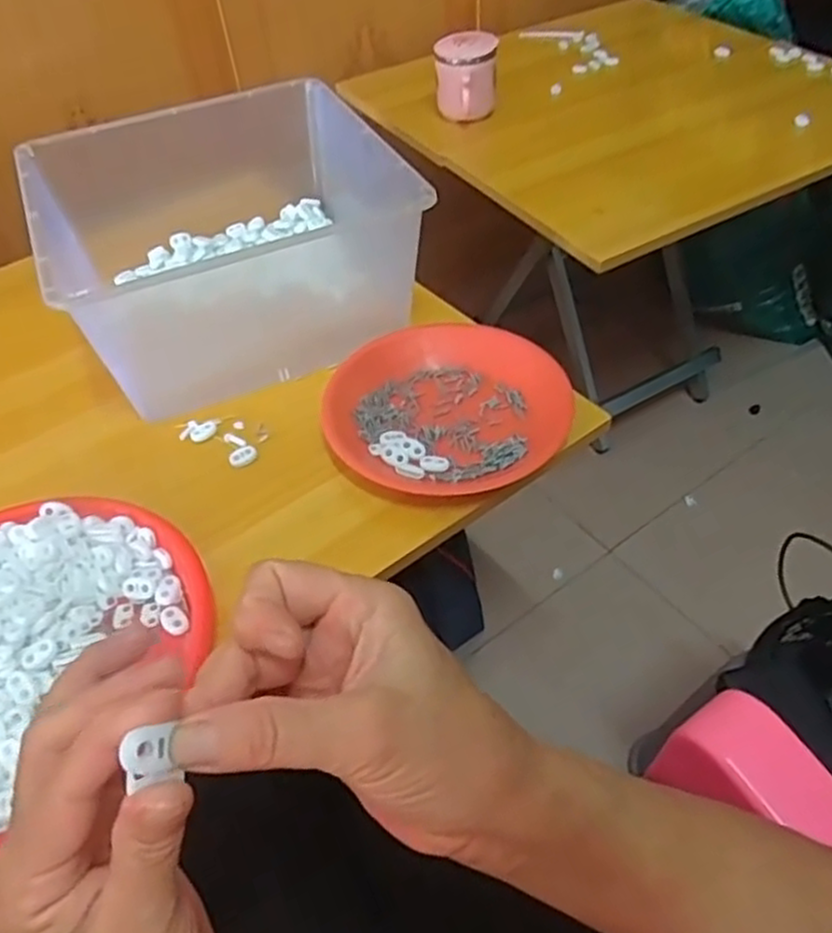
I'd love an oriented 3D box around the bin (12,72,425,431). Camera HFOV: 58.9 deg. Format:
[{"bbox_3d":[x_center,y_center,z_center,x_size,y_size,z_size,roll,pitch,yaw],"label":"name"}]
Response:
[{"bbox_3d":[-0.172,-0.207,0.667,0.286,0.139,0.255,-22,50,-14],"label":"bin"}]

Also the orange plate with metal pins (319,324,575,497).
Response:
[{"bbox_3d":[0.027,-0.051,0.602,0.188,0.028,0.174,-3,48,3],"label":"orange plate with metal pins"}]

